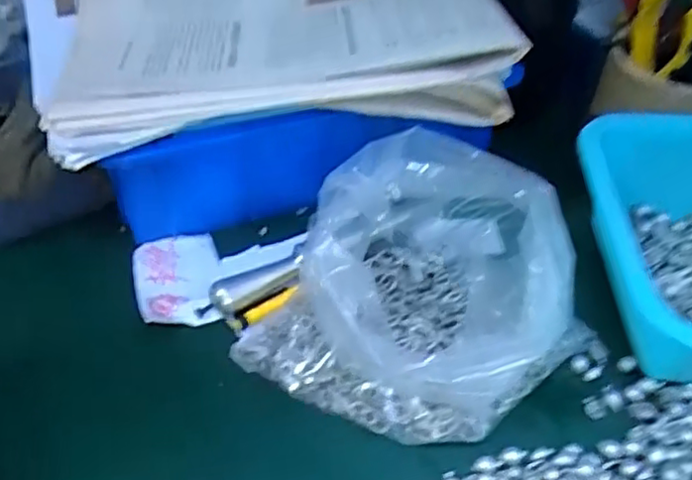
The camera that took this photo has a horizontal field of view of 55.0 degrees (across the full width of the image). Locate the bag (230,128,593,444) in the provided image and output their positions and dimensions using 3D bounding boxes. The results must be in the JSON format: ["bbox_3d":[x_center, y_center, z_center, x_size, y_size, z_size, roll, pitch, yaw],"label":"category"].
[{"bbox_3d":[0.044,0.024,0.365,0.152,0.087,0.160,29,52,27],"label":"bag"}]

